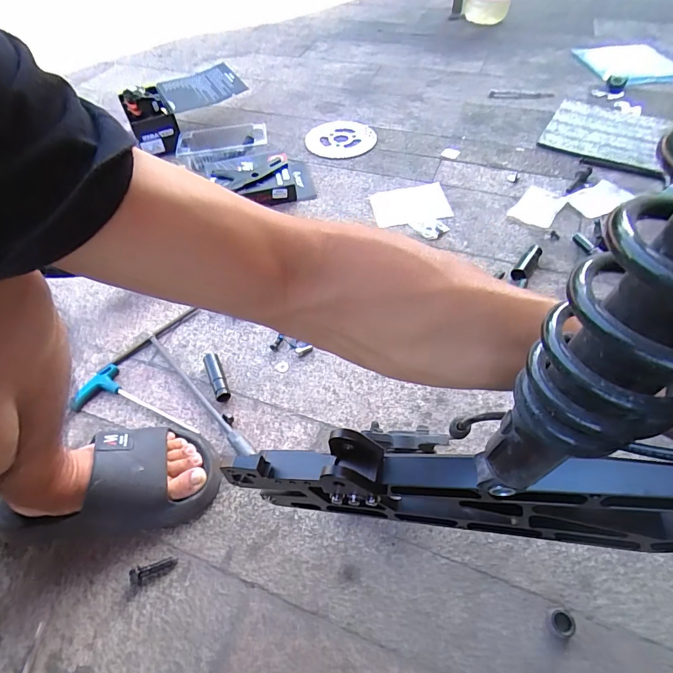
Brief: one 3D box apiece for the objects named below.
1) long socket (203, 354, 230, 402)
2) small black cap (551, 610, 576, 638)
[{"bbox_3d":[-0.173,0.059,0.584,0.019,0.021,0.078,-23,55,-13],"label":"long socket"},{"bbox_3d":[0.223,0.281,0.397,0.020,0.010,0.024,17,56,15],"label":"small black cap"}]

